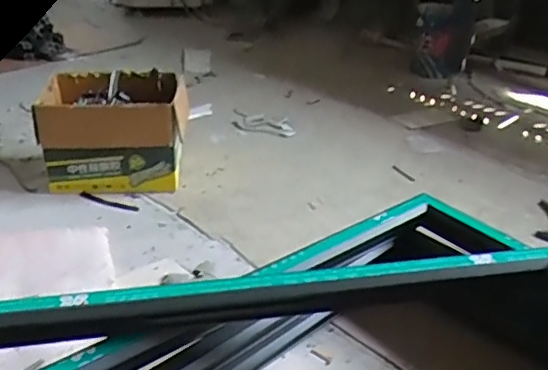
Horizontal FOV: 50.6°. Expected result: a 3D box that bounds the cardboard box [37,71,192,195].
[{"bbox_3d":[-0.407,-0.131,1.495,0.349,0.250,0.237,2,29,-5],"label":"cardboard box"}]

